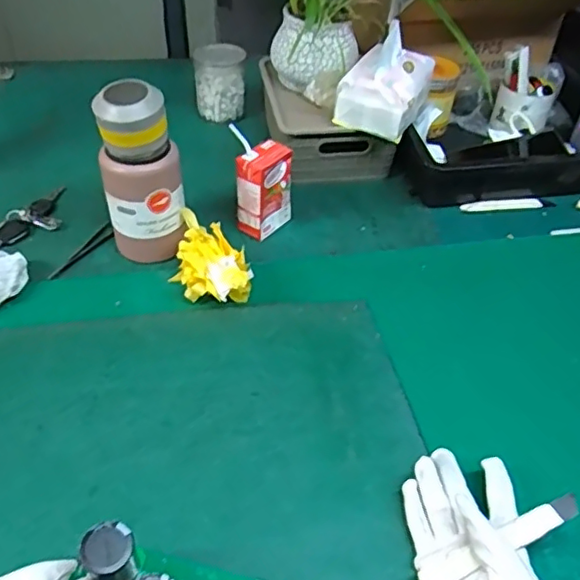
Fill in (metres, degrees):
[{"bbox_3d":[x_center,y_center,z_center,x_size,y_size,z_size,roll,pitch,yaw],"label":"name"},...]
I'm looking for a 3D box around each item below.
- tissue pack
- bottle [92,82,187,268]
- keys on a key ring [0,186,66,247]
[{"bbox_3d":[0.132,-0.287,0.800,0.105,0.105,0.135,16,45,14],"label":"tissue pack"},{"bbox_3d":[-0.164,-0.117,0.666,0.087,0.202,0.081,-10,45,-13],"label":"bottle"},{"bbox_3d":[-0.336,-0.092,0.775,0.054,0.016,0.142,26,47,22],"label":"keys on a key ring"}]

